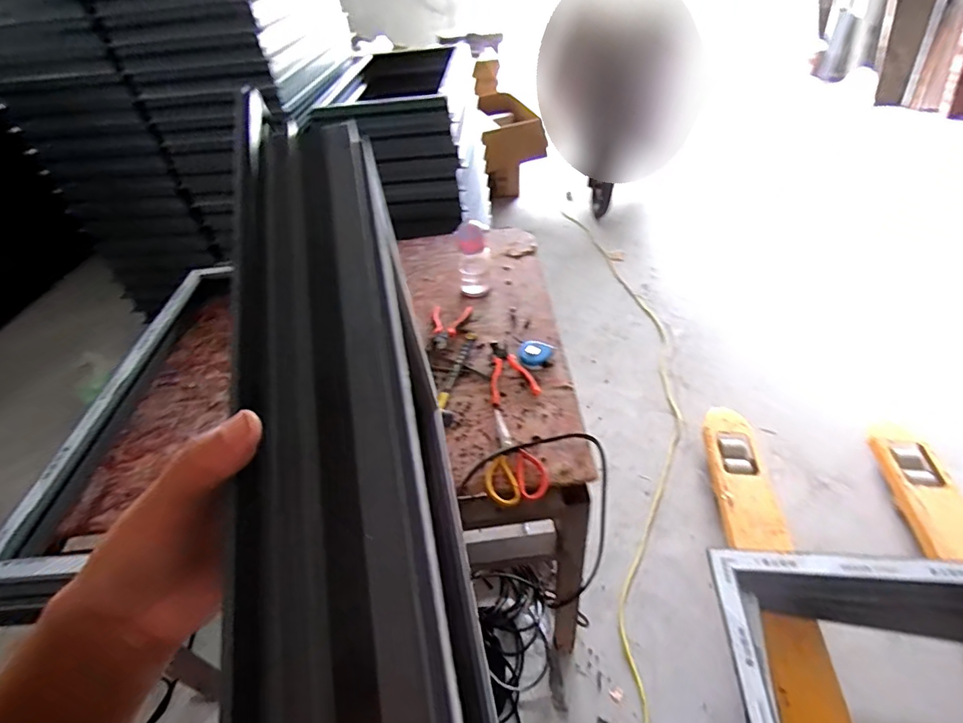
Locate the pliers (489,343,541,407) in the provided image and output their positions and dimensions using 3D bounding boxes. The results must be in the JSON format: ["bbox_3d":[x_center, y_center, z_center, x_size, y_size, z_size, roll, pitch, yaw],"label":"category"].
[{"bbox_3d":[0.060,0.020,1.056,0.100,0.025,0.171,-9,44,-2],"label":"pliers"}]

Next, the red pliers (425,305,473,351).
[{"bbox_3d":[-0.080,-0.085,1.166,0.087,0.026,0.159,3,45,10],"label":"red pliers"}]

